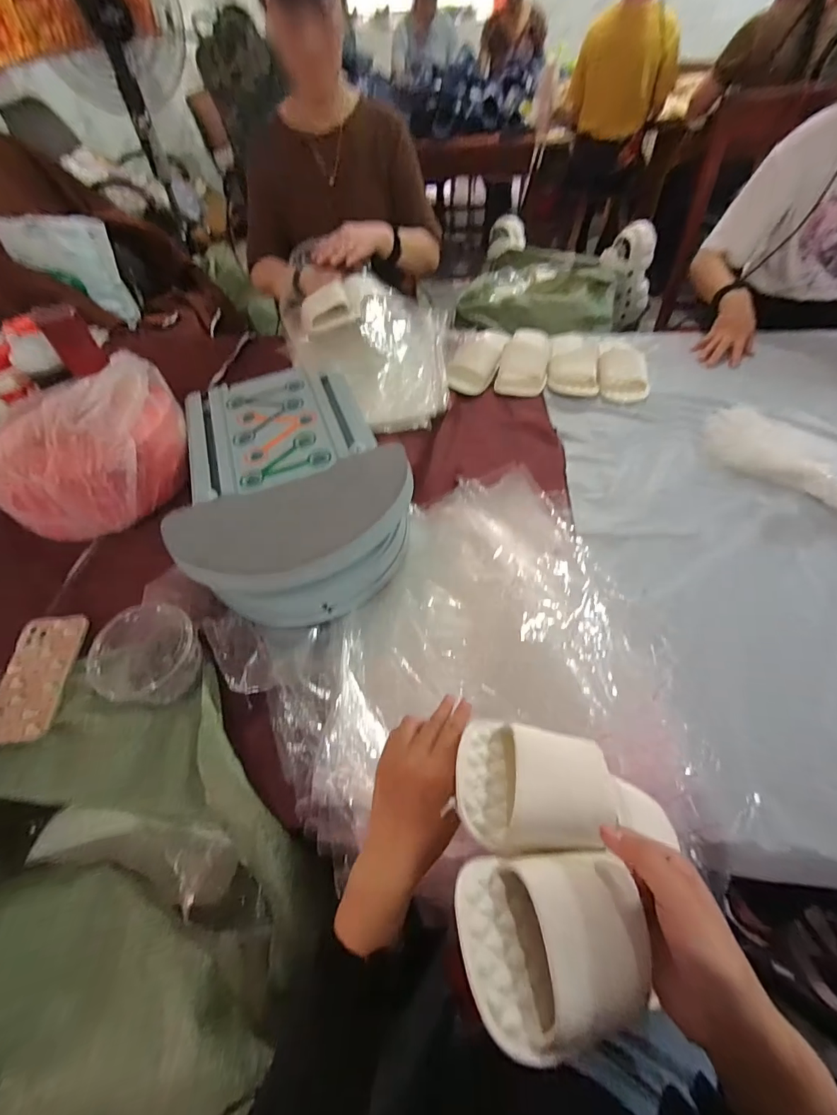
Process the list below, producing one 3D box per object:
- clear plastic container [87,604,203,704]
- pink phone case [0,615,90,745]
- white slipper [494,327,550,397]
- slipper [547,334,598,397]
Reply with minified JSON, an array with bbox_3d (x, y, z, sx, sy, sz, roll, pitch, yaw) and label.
[{"bbox_3d":[-0.328,0.120,0.531,0.104,0.082,0.111,13,56,13],"label":"clear plastic container"},{"bbox_3d":[-0.476,0.148,0.547,0.078,0.016,0.156,-7,56,-8],"label":"pink phone case"},{"bbox_3d":[0.215,-0.402,0.885,0.095,0.040,0.203,10,55,11],"label":"white slipper"},{"bbox_3d":[0.308,-0.391,0.868,0.092,0.038,0.197,8,55,10],"label":"slipper"}]

